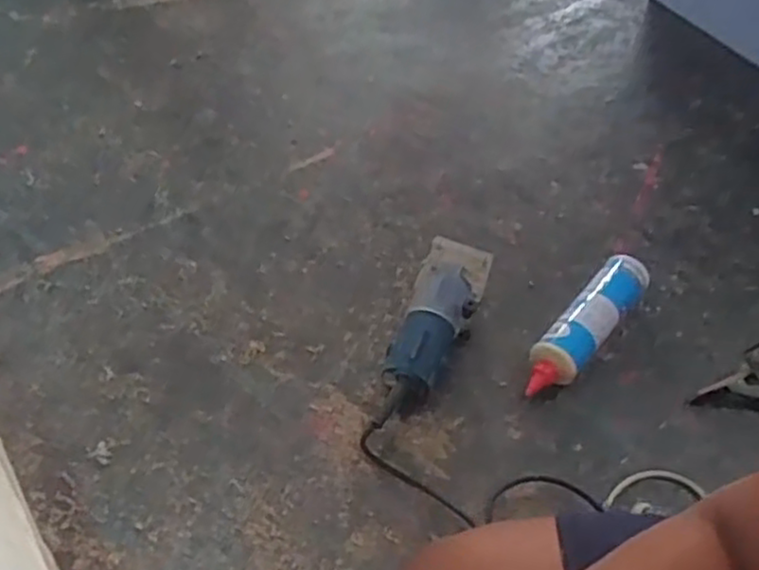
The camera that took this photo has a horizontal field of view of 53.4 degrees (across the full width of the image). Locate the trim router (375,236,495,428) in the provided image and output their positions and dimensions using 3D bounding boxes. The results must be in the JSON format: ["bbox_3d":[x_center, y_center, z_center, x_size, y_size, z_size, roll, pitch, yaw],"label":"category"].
[{"bbox_3d":[0.064,0.068,0.944,0.085,0.085,0.272,19,52,9],"label":"trim router"}]

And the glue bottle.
[{"bbox_3d":[0.275,0.051,0.995,0.063,0.075,0.262,36,56,21],"label":"glue bottle"}]

